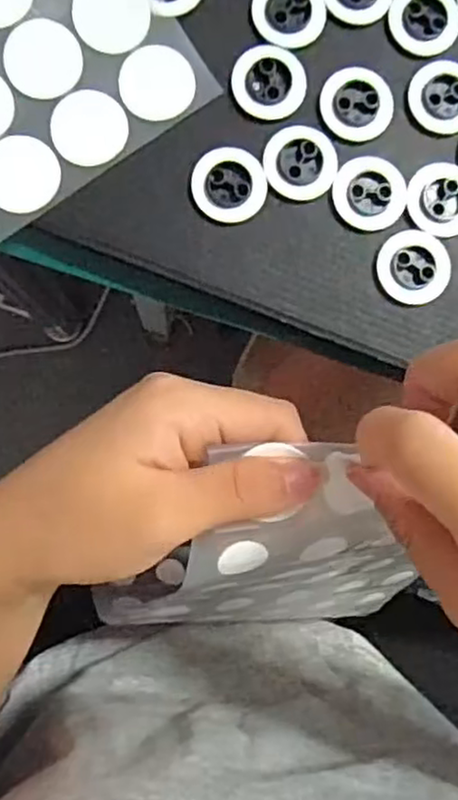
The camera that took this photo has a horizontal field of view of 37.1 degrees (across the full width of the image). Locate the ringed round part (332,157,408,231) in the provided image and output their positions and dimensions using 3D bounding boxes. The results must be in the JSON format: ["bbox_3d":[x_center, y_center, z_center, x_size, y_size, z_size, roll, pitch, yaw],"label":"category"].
[{"bbox_3d":[0.055,-0.080,0.262,0.028,0.004,0.028,0,87,-5],"label":"ringed round part"}]

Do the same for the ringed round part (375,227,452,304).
[{"bbox_3d":[0.072,-0.052,0.263,0.028,0.004,0.028,0,87,-5],"label":"ringed round part"}]

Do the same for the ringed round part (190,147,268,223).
[{"bbox_3d":[0.000,-0.082,0.259,0.028,0.004,0.027,0,87,-5],"label":"ringed round part"}]

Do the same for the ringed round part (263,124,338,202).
[{"bbox_3d":[0.028,-0.091,0.260,0.027,0.004,0.028,0,87,-5],"label":"ringed round part"}]

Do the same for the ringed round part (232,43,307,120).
[{"bbox_3d":[0.016,-0.122,0.260,0.027,0.004,0.028,-4,87,-5],"label":"ringed round part"}]

